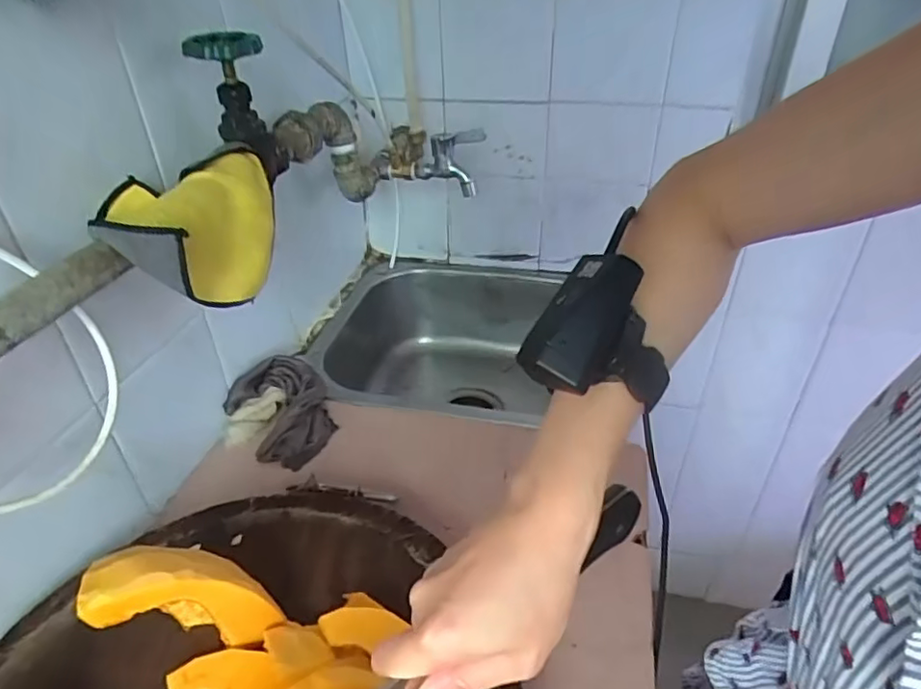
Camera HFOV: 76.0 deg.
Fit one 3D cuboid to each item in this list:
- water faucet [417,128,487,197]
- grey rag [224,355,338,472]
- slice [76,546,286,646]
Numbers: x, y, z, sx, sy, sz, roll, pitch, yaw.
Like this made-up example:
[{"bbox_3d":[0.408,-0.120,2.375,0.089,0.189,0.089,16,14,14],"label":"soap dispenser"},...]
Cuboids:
[{"bbox_3d":[-0.013,-0.228,0.735,0.081,0.080,0.045,-3,34,-3],"label":"water faucet"},{"bbox_3d":[-0.187,0.070,0.642,0.101,0.055,0.119,-25,40,-31],"label":"grey rag"},{"bbox_3d":[-0.161,0.154,0.360,0.048,0.127,0.038,-46,43,1],"label":"slice"}]

